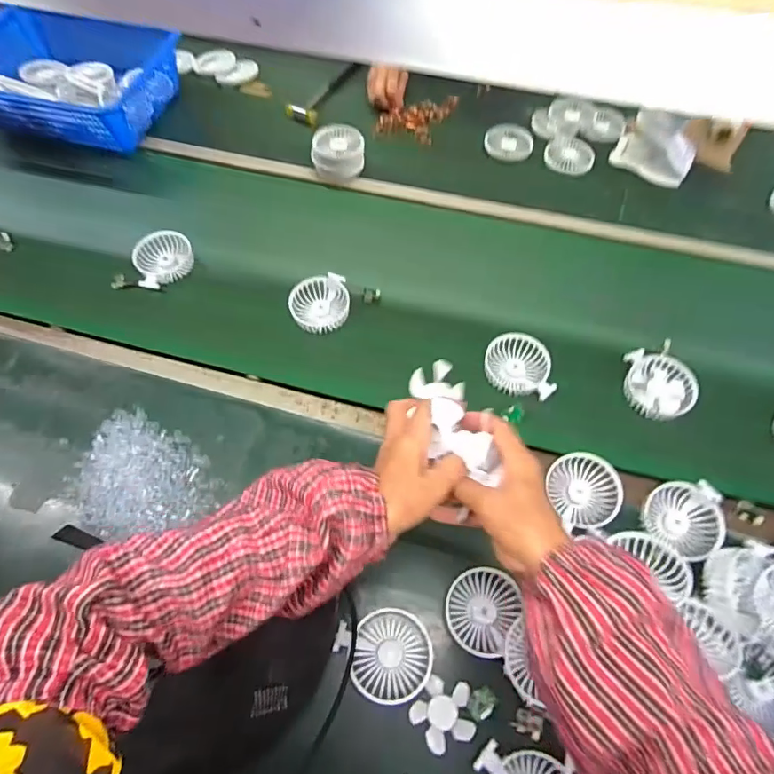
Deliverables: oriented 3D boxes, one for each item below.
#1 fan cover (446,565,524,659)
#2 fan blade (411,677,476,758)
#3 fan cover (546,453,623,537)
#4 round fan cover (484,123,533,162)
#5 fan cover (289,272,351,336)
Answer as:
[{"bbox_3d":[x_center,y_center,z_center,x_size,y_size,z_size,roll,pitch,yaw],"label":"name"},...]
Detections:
[{"bbox_3d":[0.109,0.257,0.579,0.078,0.025,0.089,28,64,15],"label":"fan cover"},{"bbox_3d":[0.063,0.350,0.538,0.063,0.009,0.069,0,61,0],"label":"fan blade"},{"bbox_3d":[0.250,0.130,0.634,0.085,0.036,0.094,-13,62,-7],"label":"fan cover"},{"bbox_3d":[0.237,-0.473,0.967,0.090,0.025,0.086,0,61,0],"label":"round fan cover"},{"bbox_3d":[-0.105,-0.131,0.787,0.088,0.032,0.093,-3,61,-2],"label":"fan cover"}]

